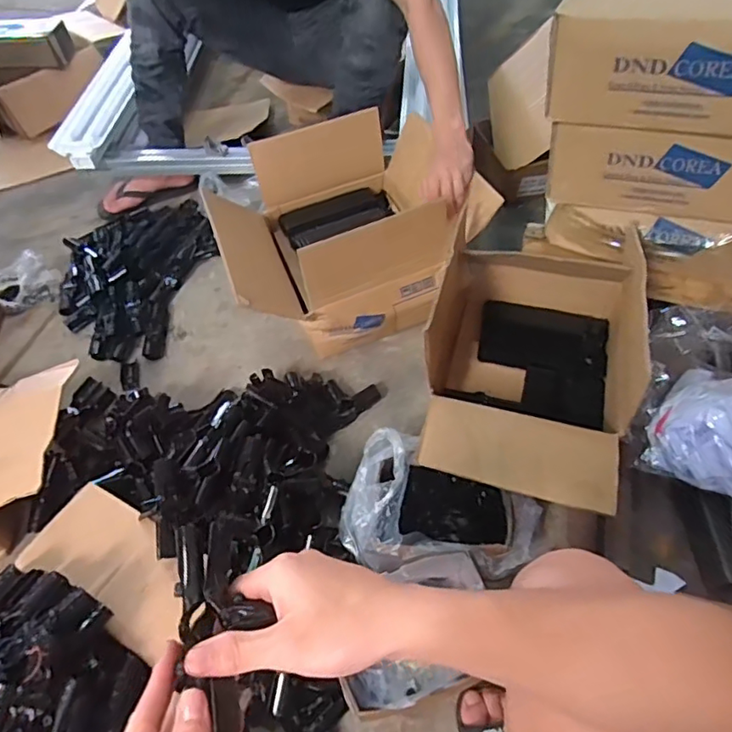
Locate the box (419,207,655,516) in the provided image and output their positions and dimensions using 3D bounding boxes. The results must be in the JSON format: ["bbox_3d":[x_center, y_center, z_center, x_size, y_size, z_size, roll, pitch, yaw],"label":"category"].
[{"bbox_3d":[0.255,-0.002,0.897,0.289,0.264,0.464,12,56,13],"label":"box"}]

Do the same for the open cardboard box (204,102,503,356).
[{"bbox_3d":[-0.044,-0.254,1.072,0.443,0.228,0.349,-20,55,-10],"label":"open cardboard box"}]

